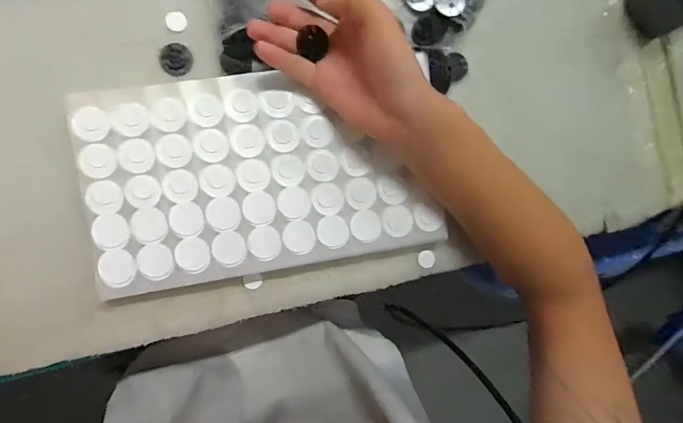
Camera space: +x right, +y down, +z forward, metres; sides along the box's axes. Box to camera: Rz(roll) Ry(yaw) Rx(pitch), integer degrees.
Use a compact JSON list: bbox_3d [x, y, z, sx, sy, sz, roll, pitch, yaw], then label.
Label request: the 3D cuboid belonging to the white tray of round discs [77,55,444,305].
[{"bbox_3d":[-0.064,-0.031,0.356,0.276,0.025,0.160,-9,92,-8],"label":"white tray of round discs"}]

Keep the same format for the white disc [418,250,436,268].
[{"bbox_3d":[0.081,0.045,0.397,0.017,0.004,0.016,0,90,-8],"label":"white disc"}]

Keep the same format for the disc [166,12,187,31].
[{"bbox_3d":[-0.140,-0.162,0.355,0.016,0.004,0.016,0,90,-8],"label":"disc"}]

